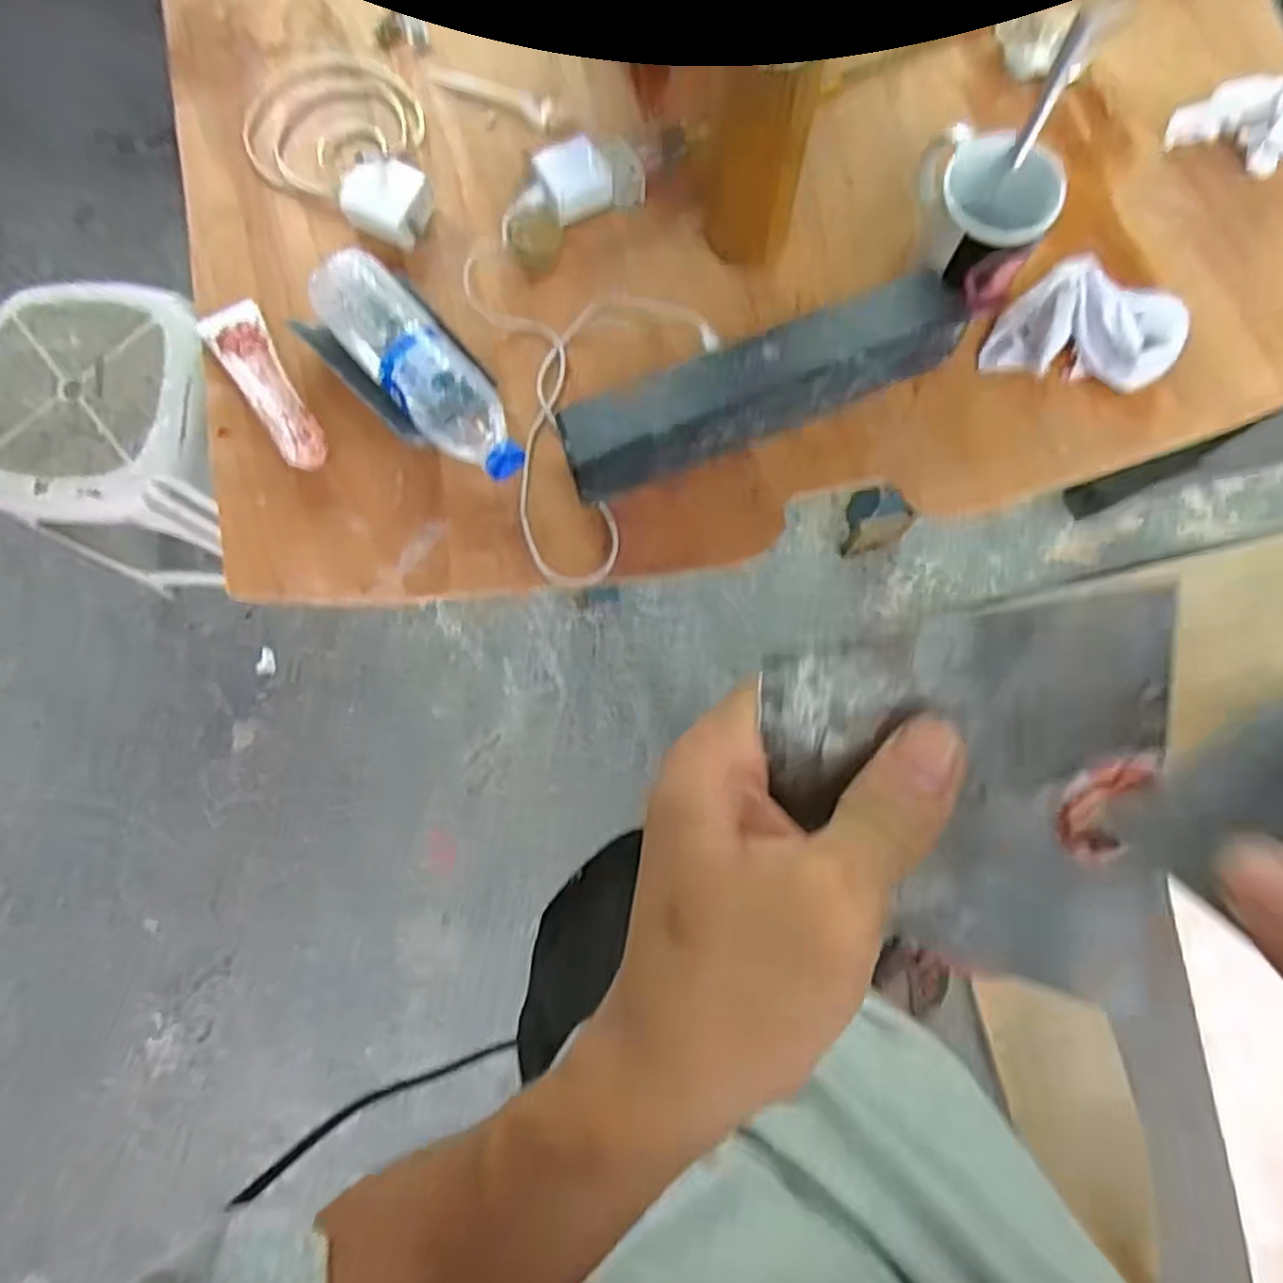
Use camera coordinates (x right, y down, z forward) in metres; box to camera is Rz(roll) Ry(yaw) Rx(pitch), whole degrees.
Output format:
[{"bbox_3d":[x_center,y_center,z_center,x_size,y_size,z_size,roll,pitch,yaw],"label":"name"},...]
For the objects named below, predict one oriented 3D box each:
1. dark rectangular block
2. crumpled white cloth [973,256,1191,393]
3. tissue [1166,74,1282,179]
[{"bbox_3d":[0.088,-0.192,0.559,0.307,0.054,0.066,-22,81,-2],"label":"dark rectangular block"},{"bbox_3d":[0.348,-0.247,0.585,0.143,0.040,0.089,12,81,4],"label":"crumpled white cloth"},{"bbox_3d":[0.484,-0.414,0.602,0.100,0.044,0.054,30,83,6],"label":"tissue"}]

